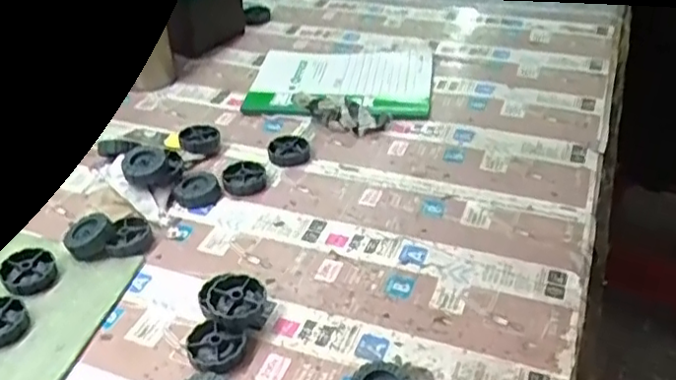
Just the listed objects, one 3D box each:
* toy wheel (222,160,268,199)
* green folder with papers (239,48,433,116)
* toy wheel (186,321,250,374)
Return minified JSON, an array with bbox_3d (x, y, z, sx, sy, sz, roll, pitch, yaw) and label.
[{"bbox_3d":[-0.083,-0.010,0.578,0.038,0.011,0.043,5,38,8],"label":"toy wheel"},{"bbox_3d":[0.002,-0.119,0.691,0.192,0.012,0.150,4,38,7],"label":"green folder with papers"},{"bbox_3d":[-0.082,0.106,0.426,0.038,0.011,0.035,-1,38,1],"label":"toy wheel"}]

